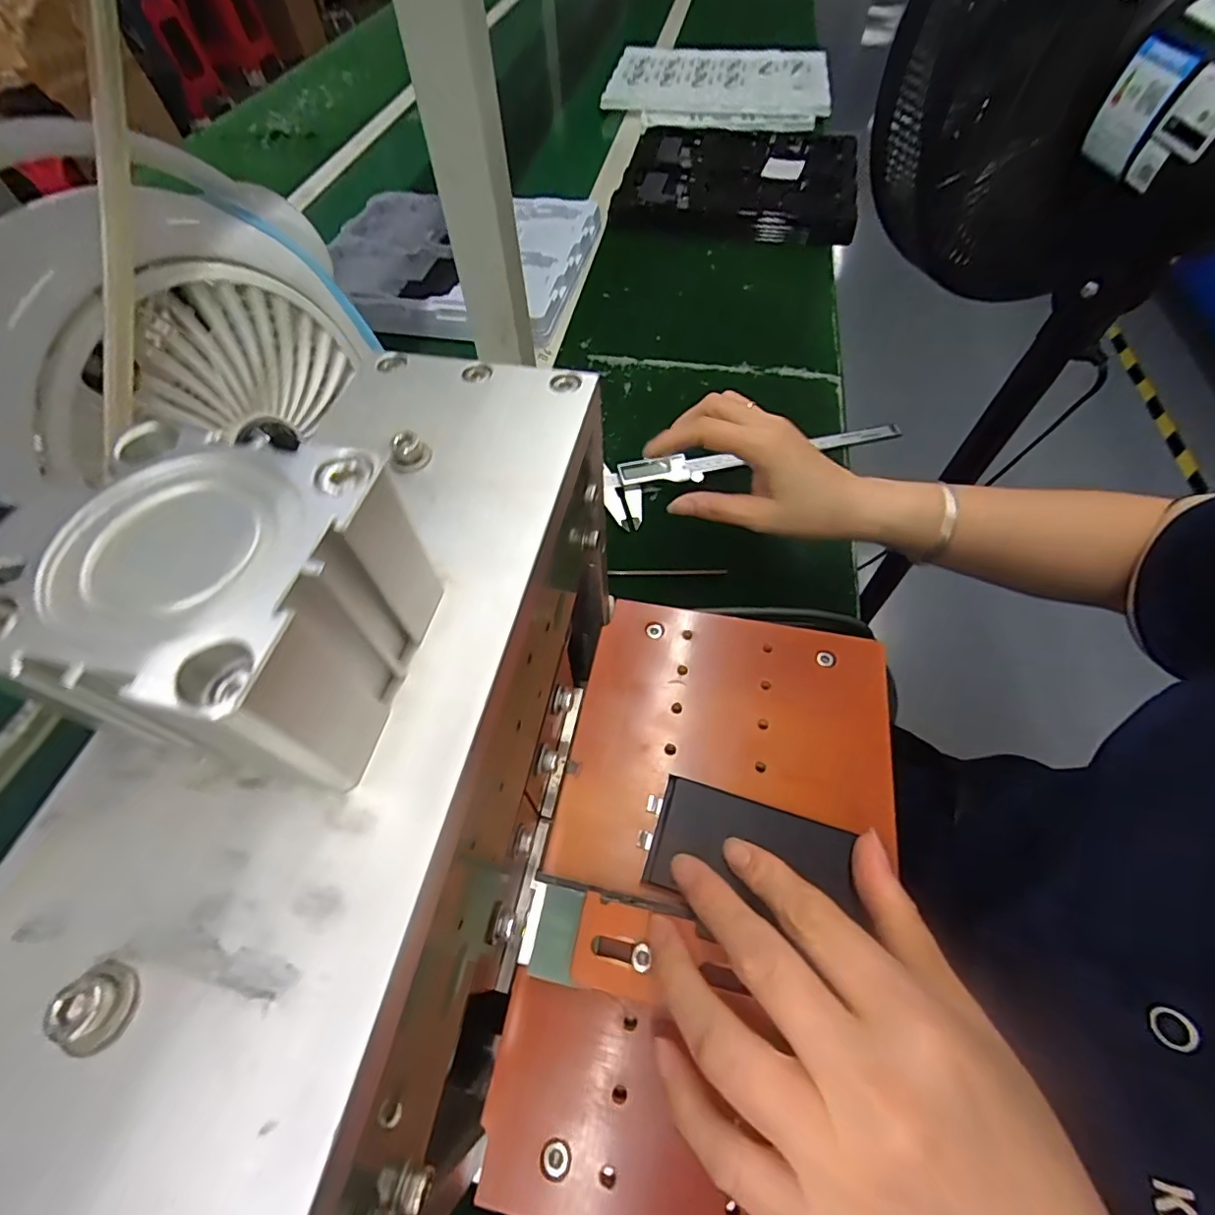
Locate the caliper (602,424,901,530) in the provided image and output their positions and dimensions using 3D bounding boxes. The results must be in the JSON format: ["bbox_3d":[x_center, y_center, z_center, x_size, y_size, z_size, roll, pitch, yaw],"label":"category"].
[{"bbox_3d":[0.136,-0.121,0.483,0.280,0.020,0.067,-10,58,-5],"label":"caliper"}]

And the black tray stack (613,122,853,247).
[{"bbox_3d":[0.193,-0.635,0.808,0.320,0.032,0.356,8,58,6],"label":"black tray stack"}]

